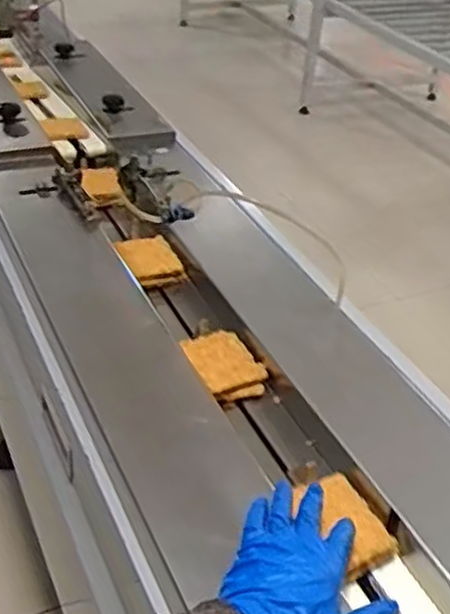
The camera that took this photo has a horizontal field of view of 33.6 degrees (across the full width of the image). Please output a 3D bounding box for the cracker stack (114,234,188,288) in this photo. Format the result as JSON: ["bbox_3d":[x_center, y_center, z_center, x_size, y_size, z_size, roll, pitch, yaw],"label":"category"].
[{"bbox_3d":[-0.098,-0.059,0.980,0.063,0.025,0.086,-15,41,-26],"label":"cracker stack"}]

